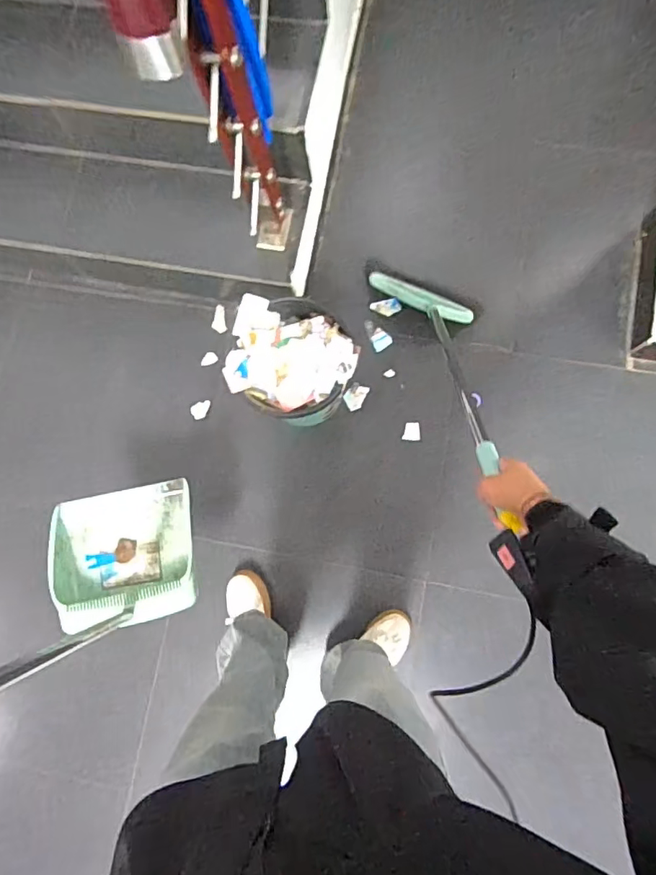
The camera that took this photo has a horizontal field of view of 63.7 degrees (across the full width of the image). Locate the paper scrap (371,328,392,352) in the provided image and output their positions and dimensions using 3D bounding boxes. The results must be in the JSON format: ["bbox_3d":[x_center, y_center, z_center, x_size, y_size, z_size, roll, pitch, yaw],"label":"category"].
[{"bbox_3d":[0.137,-0.257,1.390,0.053,0.006,0.053,-38,82,-4],"label":"paper scrap"}]

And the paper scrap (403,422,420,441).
[{"bbox_3d":[0.216,-0.016,1.356,0.043,0.006,0.045,2,87,10],"label":"paper scrap"}]

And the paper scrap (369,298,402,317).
[{"bbox_3d":[0.155,-0.344,1.404,0.078,0.011,0.045,-12,81,1],"label":"paper scrap"}]

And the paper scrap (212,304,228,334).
[{"bbox_3d":[-0.297,-0.320,1.433,0.040,0.006,0.079,-9,88,8],"label":"paper scrap"}]

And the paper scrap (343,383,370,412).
[{"bbox_3d":[0.073,-0.106,1.369,0.051,0.011,0.071,34,85,8],"label":"paper scrap"}]

